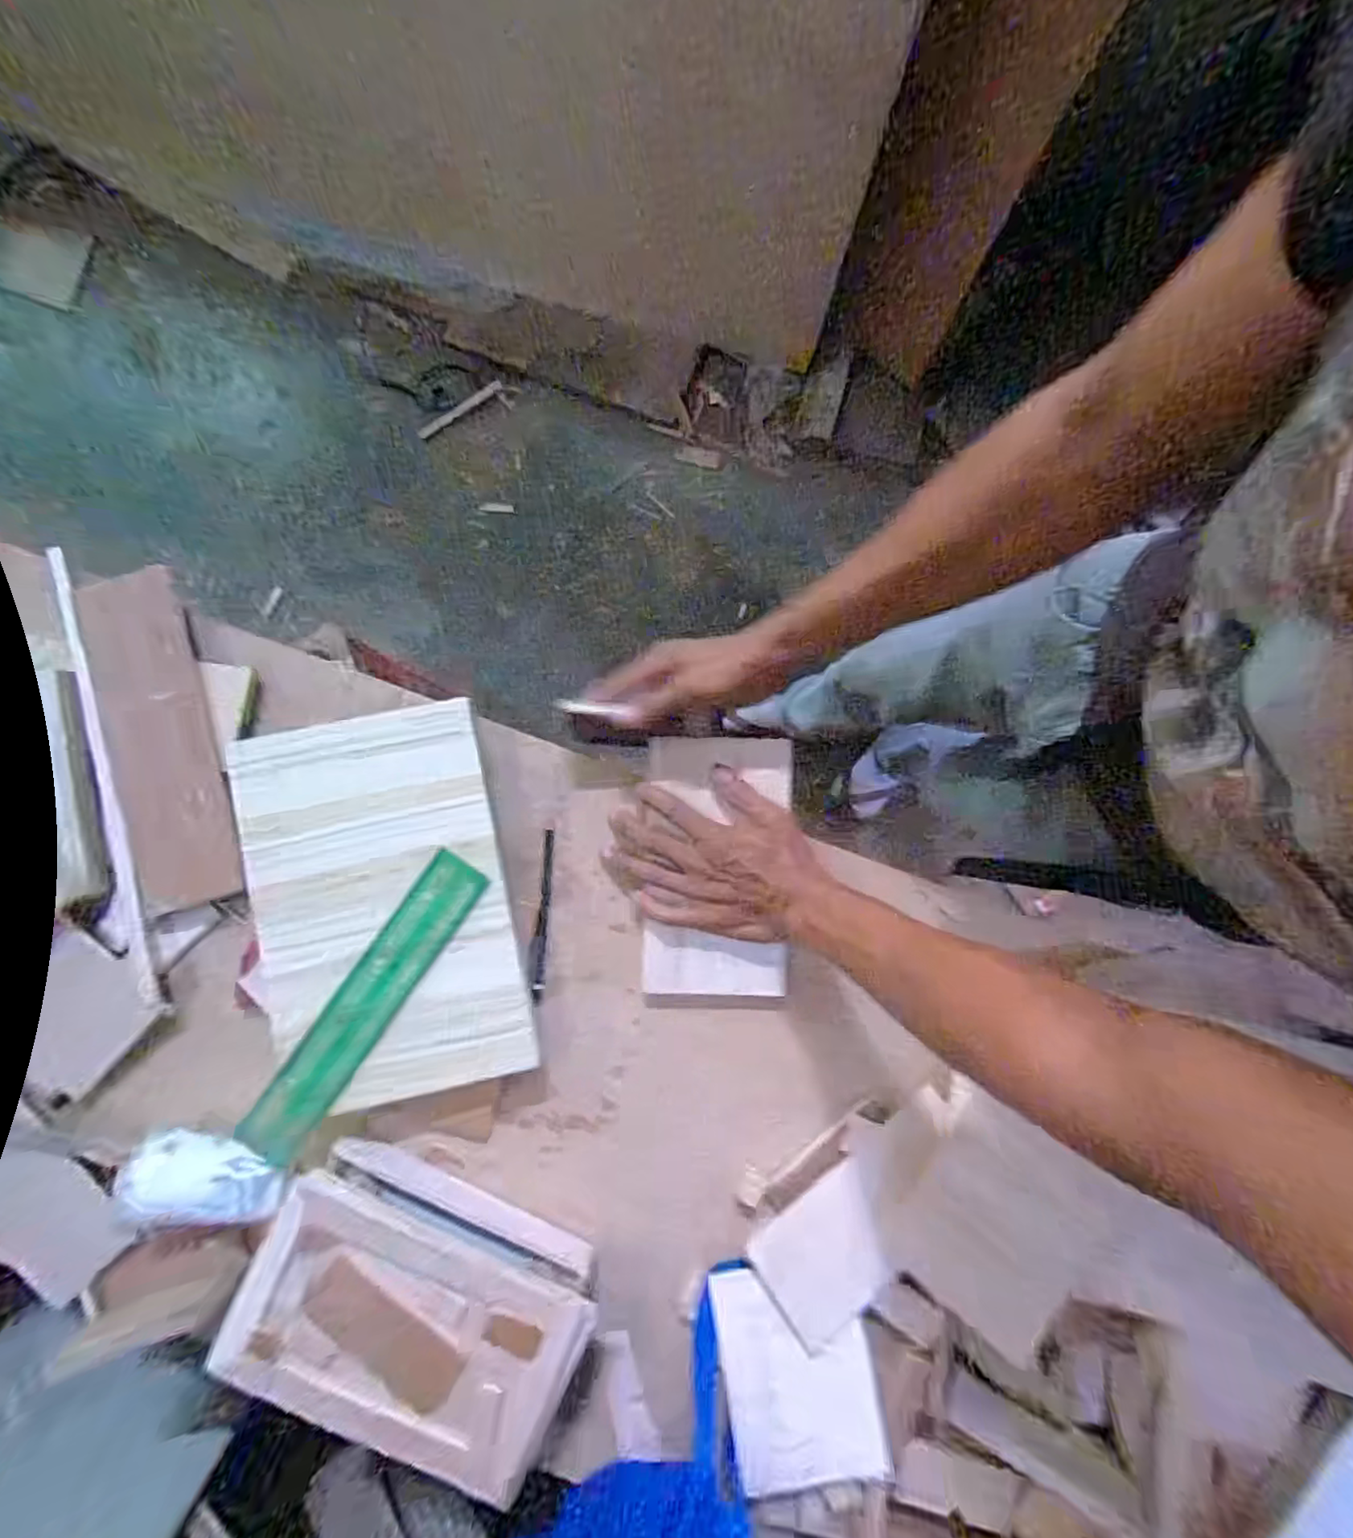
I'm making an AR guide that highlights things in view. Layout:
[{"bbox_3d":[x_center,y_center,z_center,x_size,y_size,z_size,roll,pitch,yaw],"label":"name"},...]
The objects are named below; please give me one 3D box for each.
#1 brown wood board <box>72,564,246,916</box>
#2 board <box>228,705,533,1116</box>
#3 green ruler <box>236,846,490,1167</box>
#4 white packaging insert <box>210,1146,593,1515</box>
[{"bbox_3d":[-0.424,-0.027,0.505,0.090,0.007,0.277,-20,84,3],"label":"brown wood board"},{"bbox_3d":[-0.225,0.102,0.473,0.185,0.006,0.289,-12,86,-3],"label":"board"},{"bbox_3d":[-0.235,0.177,0.467,0.045,0.007,0.253,35,85,4],"label":"green ruler"},{"bbox_3d":[-0.185,0.384,0.443,0.227,0.072,0.133,25,85,1],"label":"white packaging insert"}]

